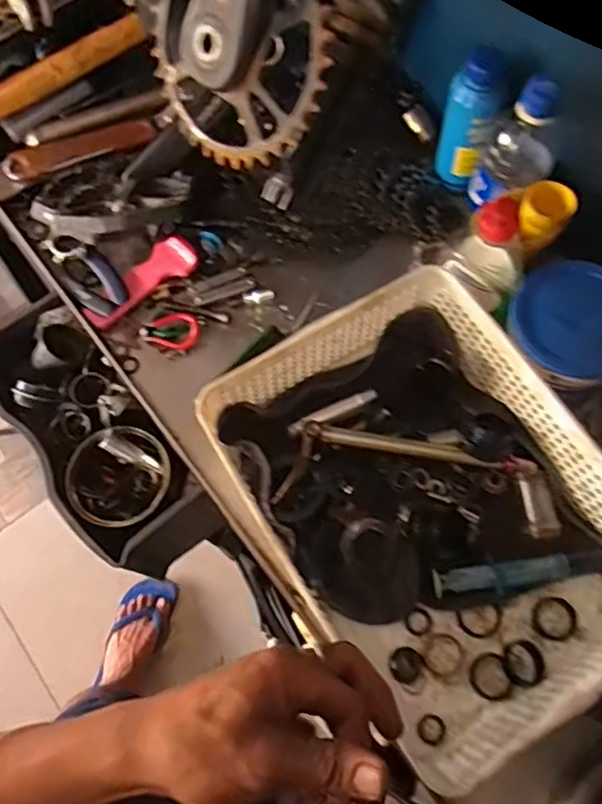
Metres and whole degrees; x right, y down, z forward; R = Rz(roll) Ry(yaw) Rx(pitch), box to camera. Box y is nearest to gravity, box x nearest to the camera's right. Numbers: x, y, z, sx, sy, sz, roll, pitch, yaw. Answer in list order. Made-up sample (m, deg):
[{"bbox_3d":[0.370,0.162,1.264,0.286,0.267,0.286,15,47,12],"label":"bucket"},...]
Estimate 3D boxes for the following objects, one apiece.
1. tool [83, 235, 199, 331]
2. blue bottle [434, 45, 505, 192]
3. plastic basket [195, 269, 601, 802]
[{"bbox_3d":[-0.153,-0.115,0.606,0.118,0.014,0.037,-41,74,-14],"label":"tool"},{"bbox_3d":[0.153,-0.253,0.585,0.042,0.133,0.040,0,70,0],"label":"blue bottle"},{"bbox_3d":[0.106,0.077,0.507,0.253,0.083,0.329,-31,76,-10],"label":"plastic basket"}]

